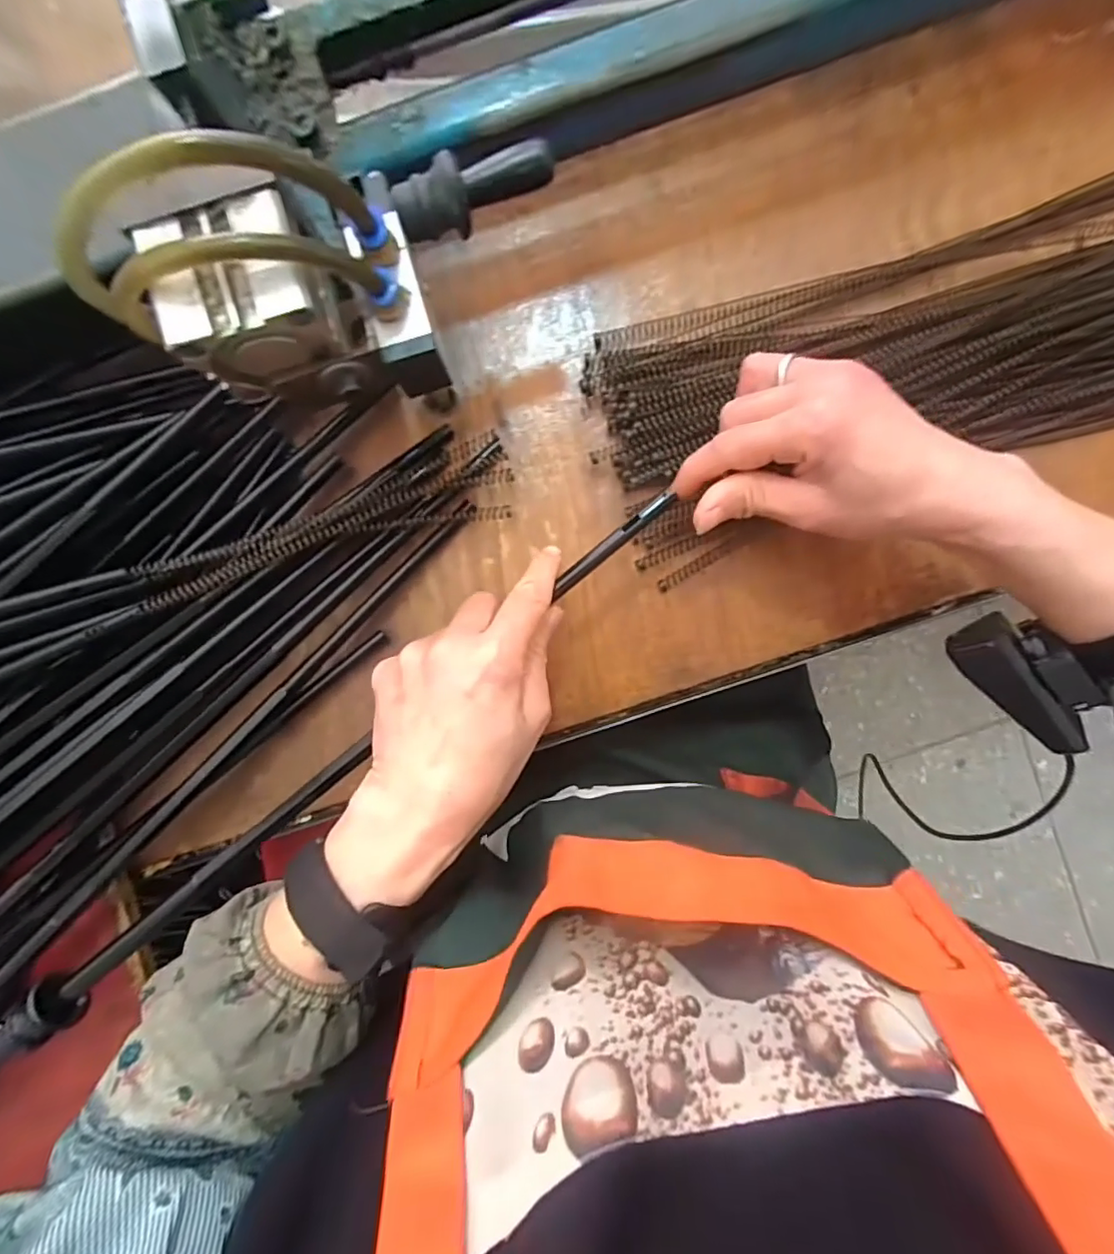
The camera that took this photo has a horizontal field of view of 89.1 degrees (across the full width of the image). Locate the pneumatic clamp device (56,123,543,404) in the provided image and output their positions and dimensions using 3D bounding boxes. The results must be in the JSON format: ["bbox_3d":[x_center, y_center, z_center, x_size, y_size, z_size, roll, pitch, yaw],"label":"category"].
[{"bbox_3d":[-0.079,-0.132,0.208,0.175,0.078,0.075,-22,94,3],"label":"pneumatic clamp device"}]

